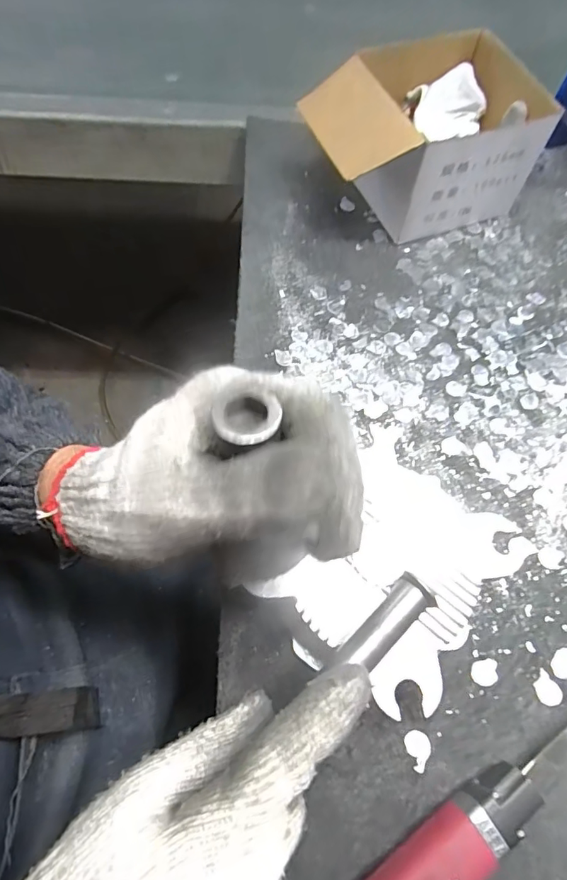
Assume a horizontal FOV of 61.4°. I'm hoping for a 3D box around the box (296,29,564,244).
[{"bbox_3d":[0.127,-0.280,0.451,0.198,0.099,0.146,-16,66,-10],"label":"box"}]

